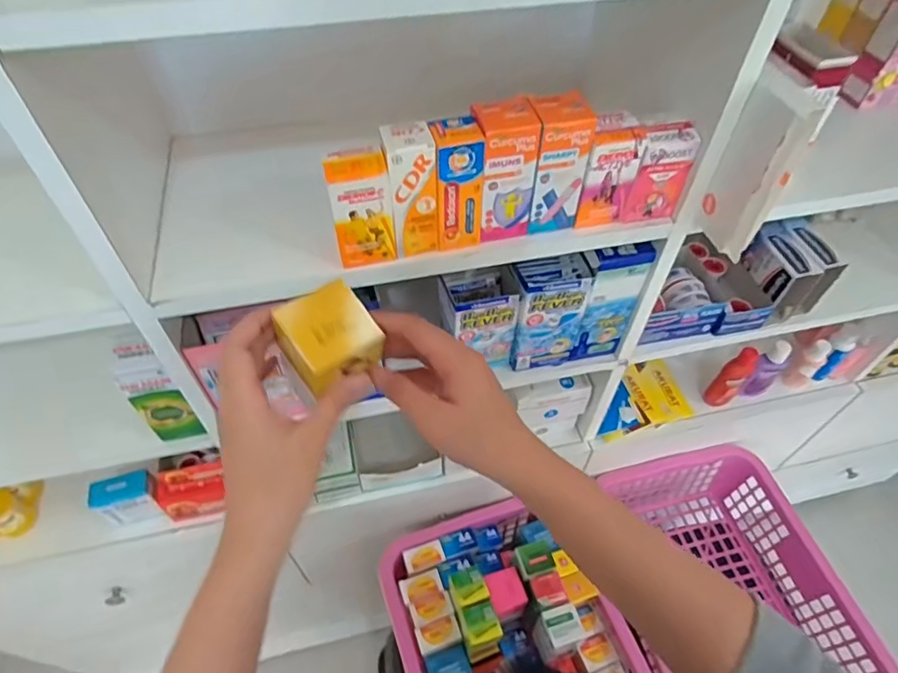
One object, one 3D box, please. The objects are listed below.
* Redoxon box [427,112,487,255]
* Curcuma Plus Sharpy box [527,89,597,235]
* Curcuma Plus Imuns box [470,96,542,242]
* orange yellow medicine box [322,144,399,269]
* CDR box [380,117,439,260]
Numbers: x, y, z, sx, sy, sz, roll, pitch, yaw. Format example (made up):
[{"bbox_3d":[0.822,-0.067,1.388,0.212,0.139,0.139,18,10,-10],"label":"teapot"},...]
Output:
[{"bbox_3d":[0.007,-0.126,0.461,0.039,0.103,0.034,-9,51,-8],"label":"Redoxon box"},{"bbox_3d":[0.091,-0.149,0.479,0.045,0.110,0.044,-8,51,-8],"label":"Curcuma Plus Sharpy box"},{"bbox_3d":[0.045,-0.140,0.469,0.048,0.109,0.041,-14,52,-12],"label":"Curcuma Plus Imuns box"},{"bbox_3d":[-0.073,-0.107,0.450,0.048,0.093,0.036,-14,52,-12],"label":"orange yellow medicine box"},{"bbox_3d":[-0.032,-0.120,0.454,0.038,0.105,0.032,-13,52,-11],"label":"CDR box"}]

